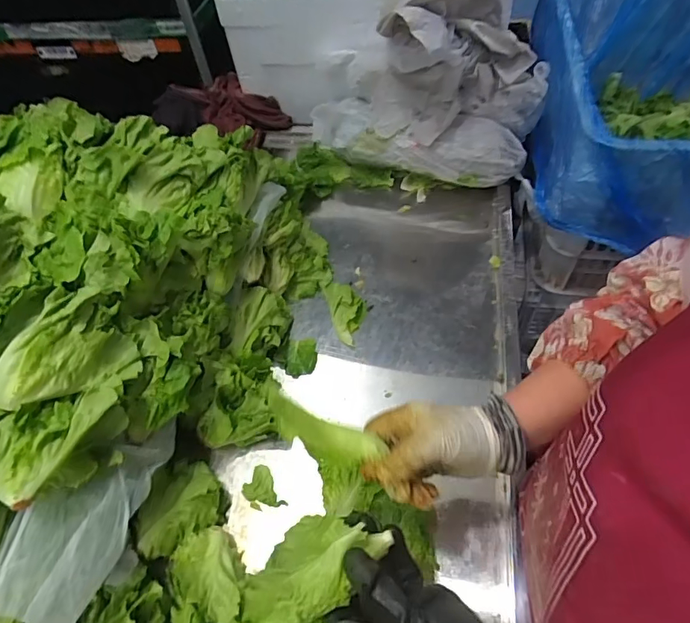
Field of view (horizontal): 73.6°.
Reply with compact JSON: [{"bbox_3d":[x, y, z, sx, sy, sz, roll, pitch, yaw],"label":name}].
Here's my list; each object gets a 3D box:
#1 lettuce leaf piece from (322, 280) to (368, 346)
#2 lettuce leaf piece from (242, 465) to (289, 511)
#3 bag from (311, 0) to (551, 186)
[{"bbox_3d":[0.004,-0.009,0.642,0.050,0.021,0.111,-16,55,-5],"label":"lettuce leaf piece"},{"bbox_3d":[-0.094,0.200,0.514,0.036,0.011,0.050,-28,57,-13],"label":"lettuce leaf piece"},{"bbox_3d":[0.128,-0.361,0.712,0.349,0.216,0.193,13,58,14],"label":"bag"}]

